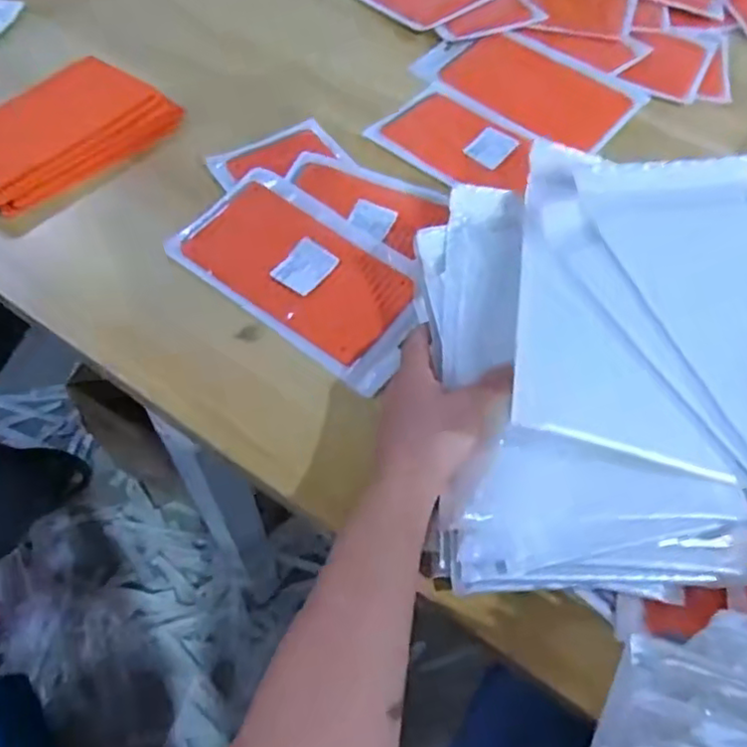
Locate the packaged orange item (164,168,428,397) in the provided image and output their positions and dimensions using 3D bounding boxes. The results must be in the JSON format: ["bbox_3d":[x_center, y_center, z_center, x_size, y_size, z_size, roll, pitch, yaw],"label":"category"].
[{"bbox_3d":[-0.058,-0.091,0.561,0.230,0.016,0.125,34,62,18],"label":"packaged orange item"}]

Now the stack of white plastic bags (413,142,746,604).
[{"bbox_3d":[0.188,-0.020,0.440,0.287,0.080,0.299,-2,60,-3],"label":"stack of white plastic bags"}]

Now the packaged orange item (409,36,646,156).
[{"bbox_3d":[0.170,-0.323,0.719,0.229,0.010,0.123,38,76,20],"label":"packaged orange item"}]

